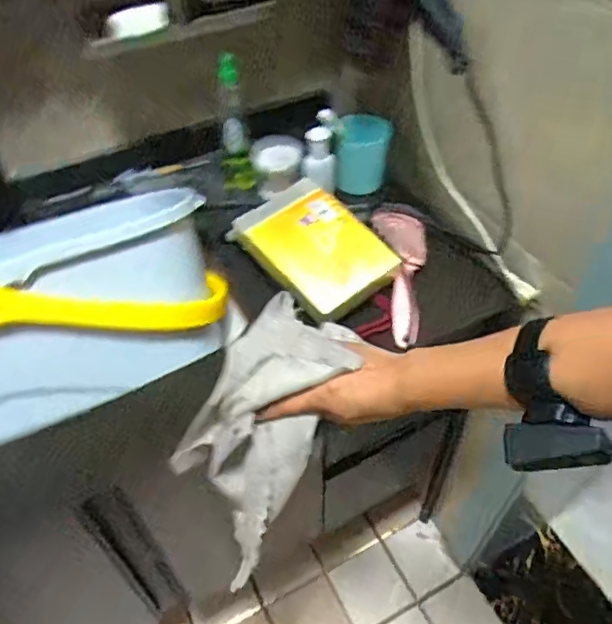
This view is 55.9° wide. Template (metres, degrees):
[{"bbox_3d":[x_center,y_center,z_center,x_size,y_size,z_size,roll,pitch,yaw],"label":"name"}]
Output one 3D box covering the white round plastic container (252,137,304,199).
[{"bbox_3d":[-0.042,-0.232,0.848,0.076,0.032,0.049,-1,49,0],"label":"white round plastic container"}]

